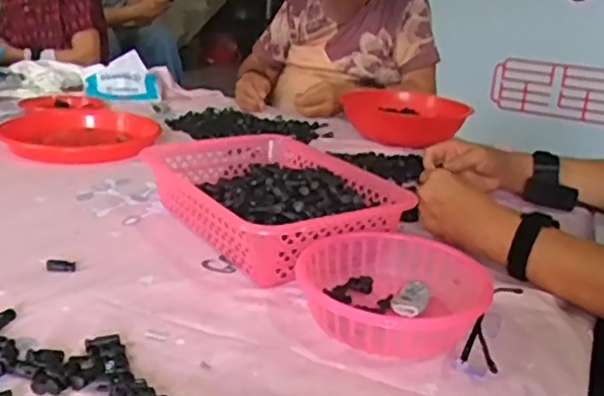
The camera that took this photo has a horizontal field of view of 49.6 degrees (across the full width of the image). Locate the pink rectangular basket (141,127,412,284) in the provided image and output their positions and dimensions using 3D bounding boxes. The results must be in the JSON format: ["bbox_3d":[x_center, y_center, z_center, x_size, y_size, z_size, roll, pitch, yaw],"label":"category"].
[{"bbox_3d":[-0.043,0.002,0.771,0.204,0.081,0.295,-10,26,-35],"label":"pink rectangular basket"}]

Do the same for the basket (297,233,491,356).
[{"bbox_3d":[0.077,0.086,0.607,0.164,0.055,0.170,5,21,-2],"label":"basket"}]

